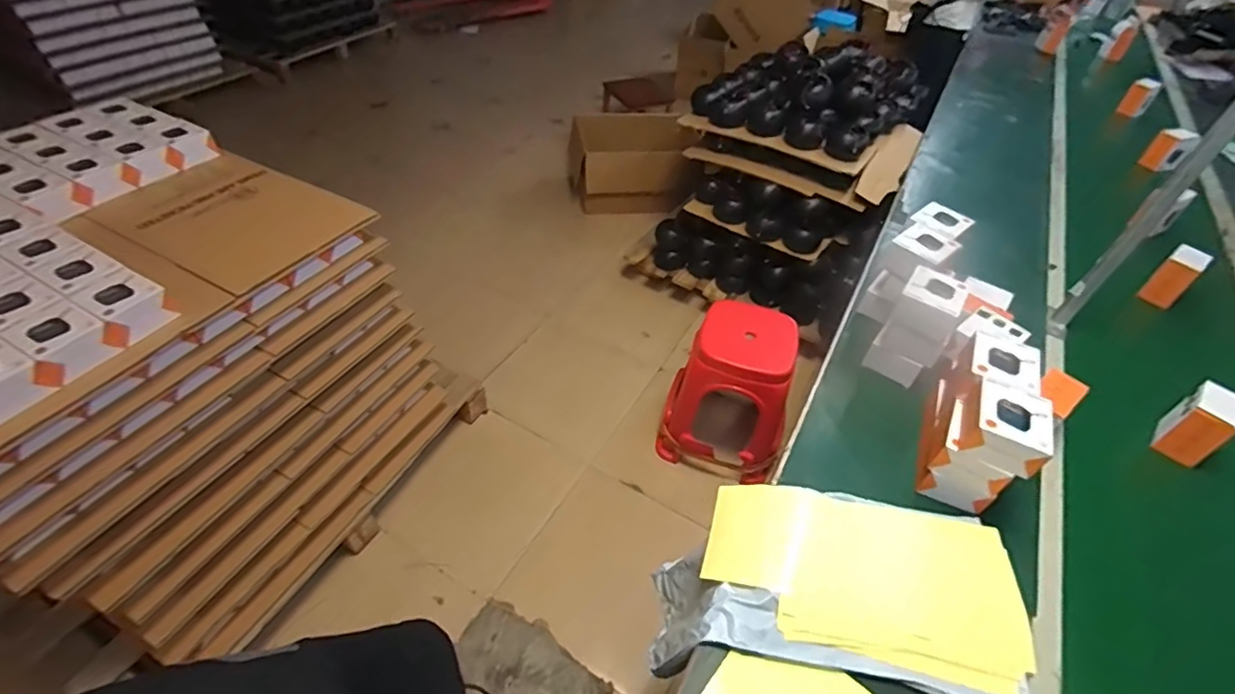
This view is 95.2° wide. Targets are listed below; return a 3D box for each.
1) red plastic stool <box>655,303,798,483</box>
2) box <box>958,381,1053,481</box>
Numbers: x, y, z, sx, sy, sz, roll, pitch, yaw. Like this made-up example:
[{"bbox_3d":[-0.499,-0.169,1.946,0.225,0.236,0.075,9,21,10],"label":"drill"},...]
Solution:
[{"bbox_3d":[0.329,0.137,1.678,0.346,0.426,0.315,17,47,11],"label":"red plastic stool"},{"bbox_3d":[0.571,0.116,0.829,0.105,0.061,0.109,24,48,18],"label":"box"}]

